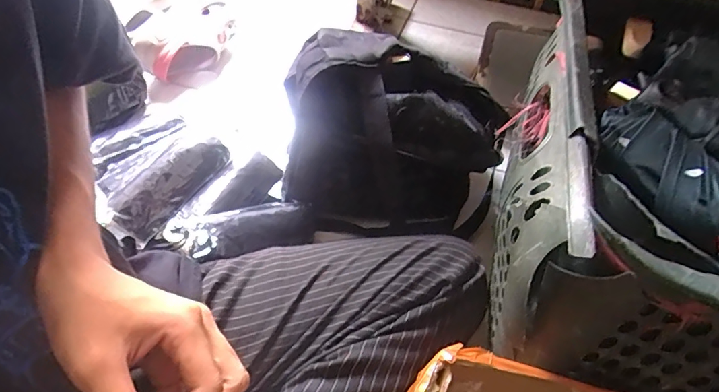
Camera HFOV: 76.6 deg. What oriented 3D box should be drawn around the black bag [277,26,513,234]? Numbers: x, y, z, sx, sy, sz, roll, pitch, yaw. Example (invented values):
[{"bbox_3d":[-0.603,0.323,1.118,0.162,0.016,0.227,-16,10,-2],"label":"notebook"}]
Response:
[{"bbox_3d":[0.043,-0.078,0.624,0.280,0.231,0.175,-2,52,-6],"label":"black bag"}]

